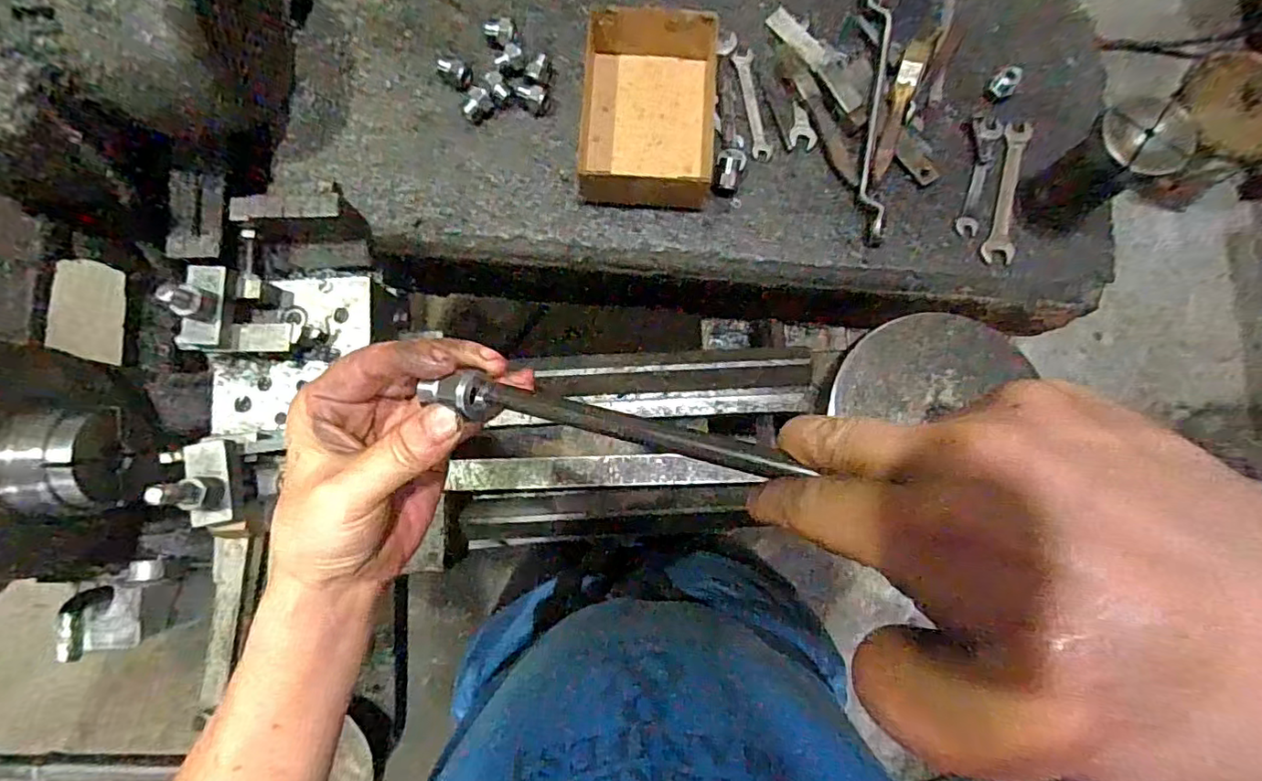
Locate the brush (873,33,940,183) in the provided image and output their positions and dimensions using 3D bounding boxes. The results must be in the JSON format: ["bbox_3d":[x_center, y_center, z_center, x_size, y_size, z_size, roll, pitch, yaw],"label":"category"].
[{"bbox_3d":[0.252,-0.271,0.543,0.023,0.014,0.162,23,83,3],"label":"brush"}]

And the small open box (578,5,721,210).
[{"bbox_3d":[0.019,-0.257,0.529,0.127,0.043,0.177,3,82,0],"label":"small open box"}]

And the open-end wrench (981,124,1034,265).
[{"bbox_3d":[0.346,-0.182,0.533,0.024,0.011,0.138,14,82,2],"label":"open-end wrench"}]

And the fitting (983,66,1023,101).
[{"bbox_3d":[0.344,-0.282,0.541,0.022,0.023,0.025,44,84,5],"label":"fitting"}]

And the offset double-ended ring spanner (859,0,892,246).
[{"bbox_3d":[0.226,-0.257,0.534,0.021,0.021,0.250,4,85,-1],"label":"offset double-ended ring spanner"}]

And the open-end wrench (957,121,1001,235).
[{"bbox_3d":[0.320,-0.199,0.542,0.024,0.007,0.117,18,82,2],"label":"open-end wrench"}]

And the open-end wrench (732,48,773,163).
[{"bbox_3d":[0.116,-0.270,0.555,0.019,0.004,0.110,-9,85,-2],"label":"open-end wrench"}]

